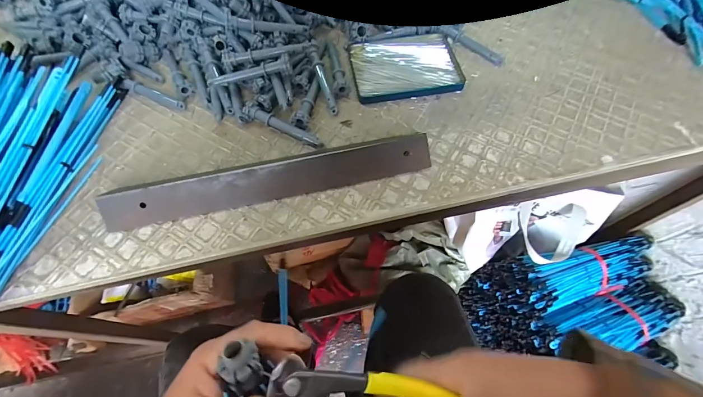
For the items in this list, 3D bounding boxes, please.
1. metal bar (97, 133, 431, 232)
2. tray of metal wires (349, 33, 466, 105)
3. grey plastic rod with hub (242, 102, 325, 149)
[{"bbox_3d":[-0.079,-0.027,0.312,0.310,0.027,0.049,-11,64,-6],"label":"metal bar"},{"bbox_3d":[0.066,-0.168,0.394,0.127,0.009,0.103,-8,63,-4],"label":"tray of metal wires"},{"bbox_3d":[-0.075,-0.079,0.345,0.094,0.017,0.014,22,65,11],"label":"grey plastic rod with hub"}]

